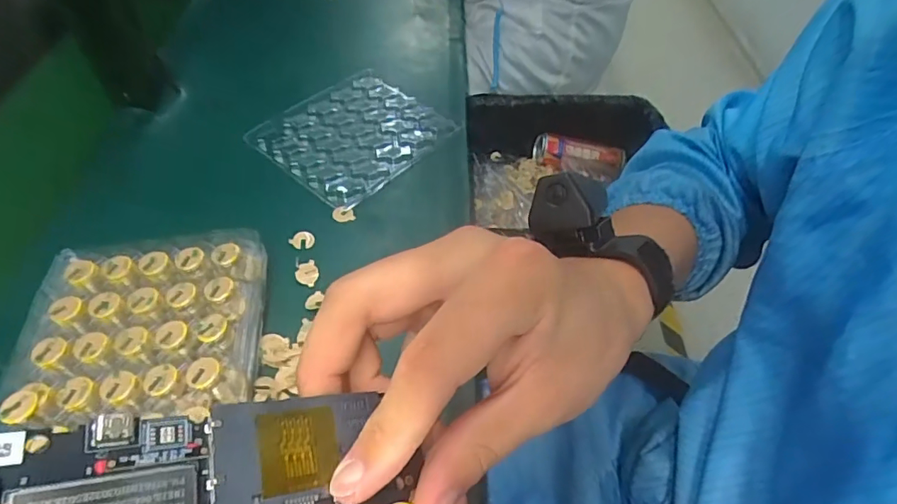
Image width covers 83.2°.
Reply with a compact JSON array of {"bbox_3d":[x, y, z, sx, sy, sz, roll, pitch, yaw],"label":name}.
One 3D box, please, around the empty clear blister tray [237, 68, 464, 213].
[{"bbox_3d":[-0.095,-0.122,0.513,0.144,0.018,0.163,34,57,23],"label":"empty clear blister tray"}]

